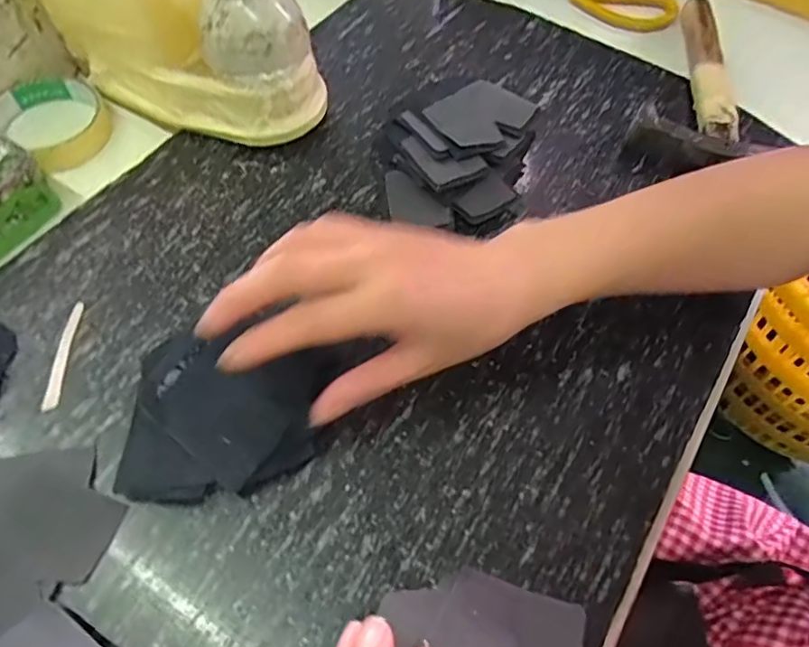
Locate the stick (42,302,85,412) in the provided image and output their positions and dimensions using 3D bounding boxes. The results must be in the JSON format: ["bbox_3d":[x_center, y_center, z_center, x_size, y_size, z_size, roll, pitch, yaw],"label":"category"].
[{"bbox_3d":[-0.194,0.018,0.331,0.009,0.006,0.066,0,60,-4],"label":"stick"}]

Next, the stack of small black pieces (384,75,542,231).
[{"bbox_3d":[0.037,-0.121,0.406,0.088,0.033,0.128,16,60,6],"label":"stack of small black pieces"}]

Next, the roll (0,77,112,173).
[{"bbox_3d":[-0.262,-0.154,0.438,0.088,0.025,0.071,35,64,16],"label":"roll"}]

